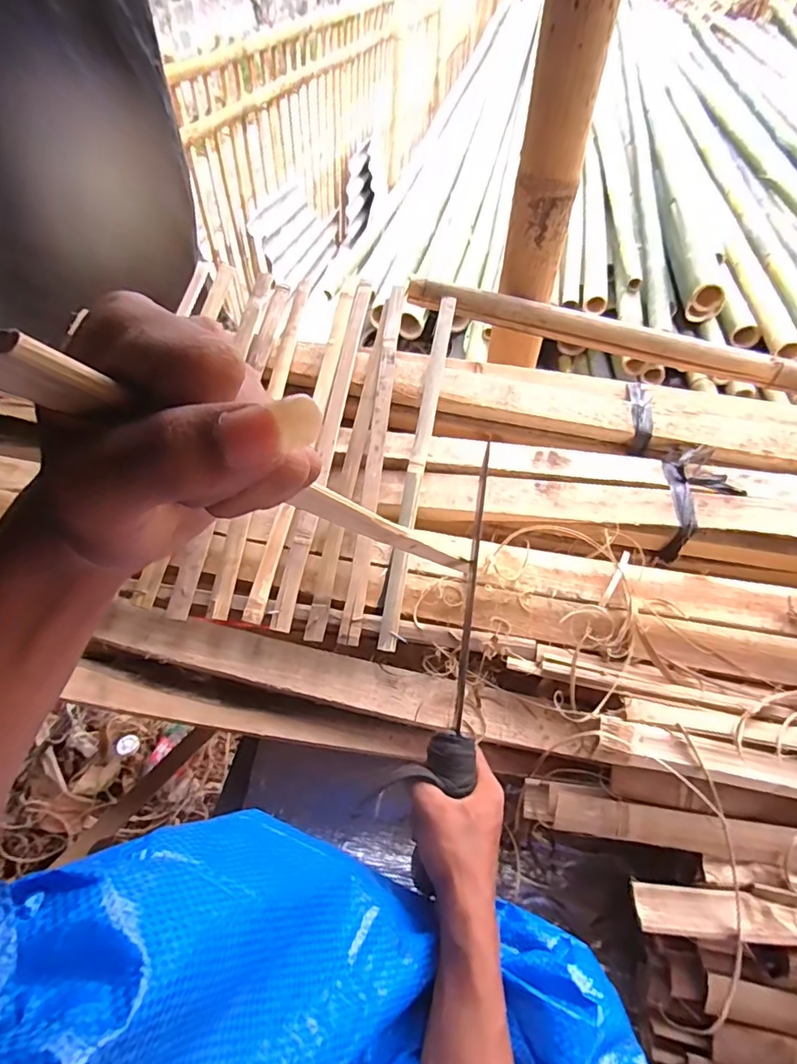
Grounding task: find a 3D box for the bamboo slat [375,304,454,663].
[{"bbox_3d":[0.027,-0.099,0.640,0.023,0.011,0.484,9,67,4],"label":"bamboo slat"}]

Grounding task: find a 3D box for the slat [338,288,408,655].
[{"bbox_3d":[-0.026,-0.112,0.646,0.021,0.011,0.498,6,67,1],"label":"slat"}]

